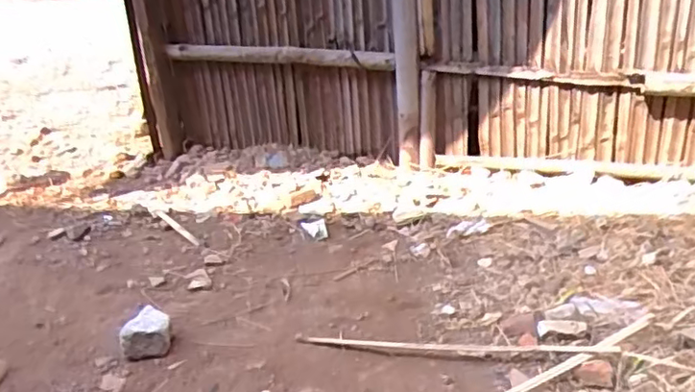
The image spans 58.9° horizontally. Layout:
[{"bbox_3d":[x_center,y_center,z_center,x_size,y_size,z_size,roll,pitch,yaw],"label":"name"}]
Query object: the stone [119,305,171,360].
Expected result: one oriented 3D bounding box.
[{"bbox_3d":[-0.460,0.305,1.400,0.112,0.055,0.147,-14,26,-15],"label":"stone"}]

